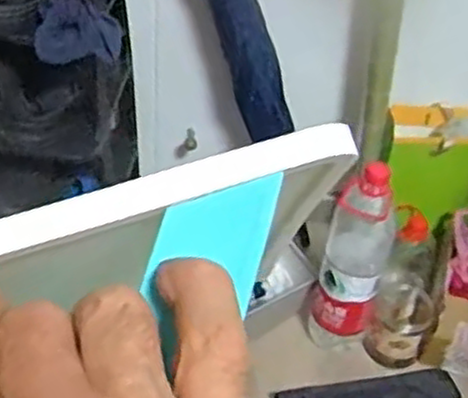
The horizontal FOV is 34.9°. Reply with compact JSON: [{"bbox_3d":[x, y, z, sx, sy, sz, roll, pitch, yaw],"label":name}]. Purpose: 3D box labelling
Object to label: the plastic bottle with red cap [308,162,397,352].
[{"bbox_3d":[0.164,0.093,1.033,0.088,0.305,0.076,18,42,13],"label":"plastic bottle with red cap"}]

